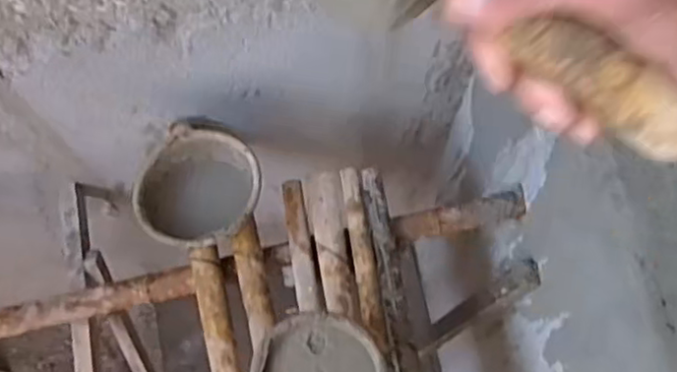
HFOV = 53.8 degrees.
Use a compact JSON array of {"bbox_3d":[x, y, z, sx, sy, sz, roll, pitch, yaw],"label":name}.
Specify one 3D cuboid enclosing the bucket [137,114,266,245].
[{"bbox_3d":[-0.292,0.012,1.413,0.233,0.162,0.250,0,70,0],"label":"bucket"}]

